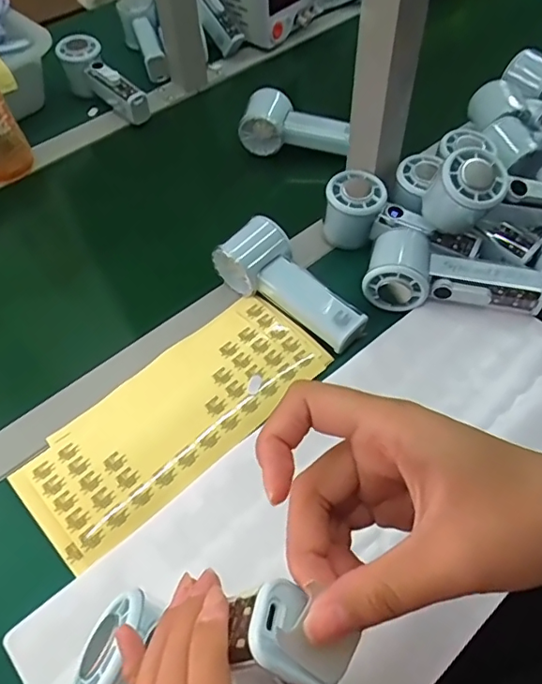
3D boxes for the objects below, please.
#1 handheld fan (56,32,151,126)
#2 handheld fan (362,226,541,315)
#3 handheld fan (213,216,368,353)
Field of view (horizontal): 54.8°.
[{"bbox_3d":[-0.220,-0.346,0.698,0.162,0.055,0.054,42,66,12],"label":"handheld fan"},{"bbox_3d":[0.166,-0.064,0.474,0.154,0.045,0.064,9,56,9],"label":"handheld fan"},{"bbox_3d":[0.021,-0.051,0.488,0.147,0.048,0.053,39,64,11],"label":"handheld fan"}]

